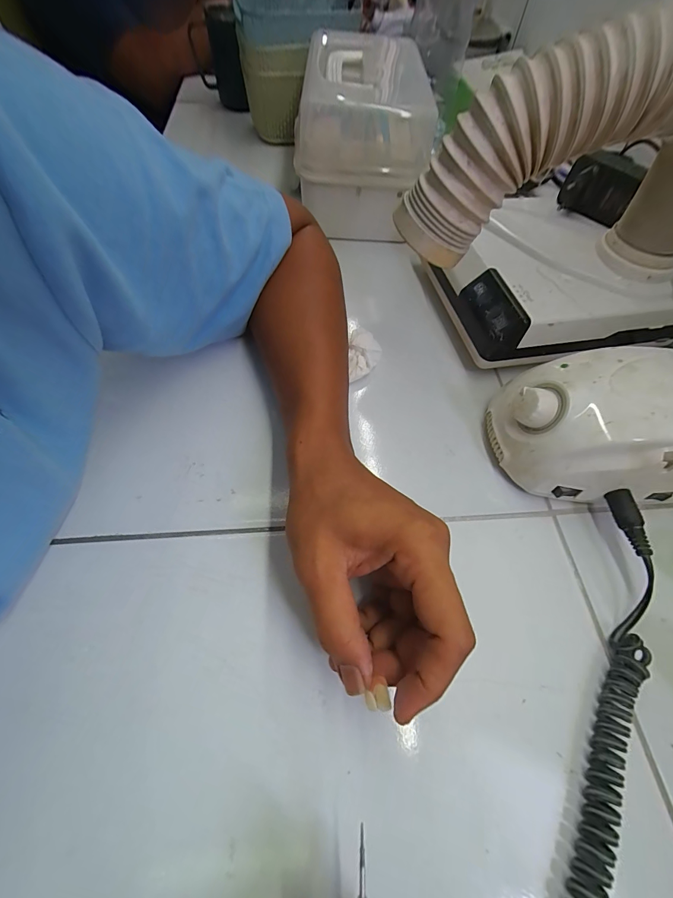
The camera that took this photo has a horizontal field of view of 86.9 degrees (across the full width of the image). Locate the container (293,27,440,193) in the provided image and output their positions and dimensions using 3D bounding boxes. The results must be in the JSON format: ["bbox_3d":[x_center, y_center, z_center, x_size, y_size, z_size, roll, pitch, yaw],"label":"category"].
[{"bbox_3d":[0.036,-0.410,0.413,0.148,0.070,0.248,3,60,-1],"label":"container"}]

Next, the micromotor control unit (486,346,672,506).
[{"bbox_3d":[0.199,-0.015,0.272,0.137,0.083,0.099,-1,60,-4],"label":"micromotor control unit"}]

